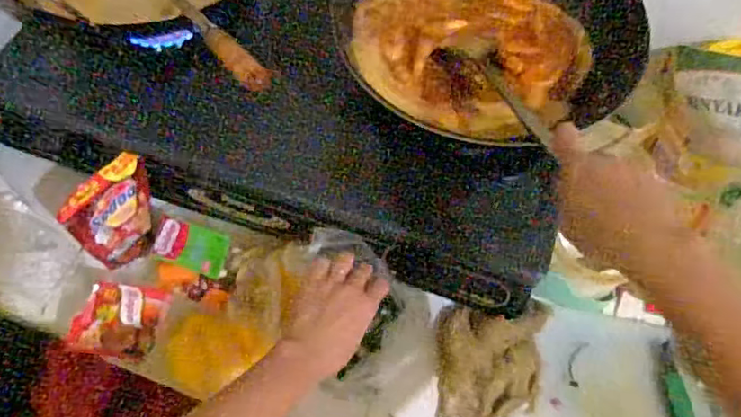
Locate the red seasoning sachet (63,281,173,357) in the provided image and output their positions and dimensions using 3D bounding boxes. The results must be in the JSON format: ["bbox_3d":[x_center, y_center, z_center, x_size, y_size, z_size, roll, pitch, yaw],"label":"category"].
[{"bbox_3d":[-0.273,0.121,0.642,0.090,0.008,0.076,11,65,-13],"label":"red seasoning sachet"}]

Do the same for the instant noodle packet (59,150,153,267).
[{"bbox_3d":[-0.291,0.006,0.683,0.028,0.125,0.106,18,59,29],"label":"instant noodle packet"}]

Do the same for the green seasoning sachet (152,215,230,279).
[{"bbox_3d":[-0.213,0.045,0.698,0.084,0.004,0.053,19,67,-11],"label":"green seasoning sachet"}]

